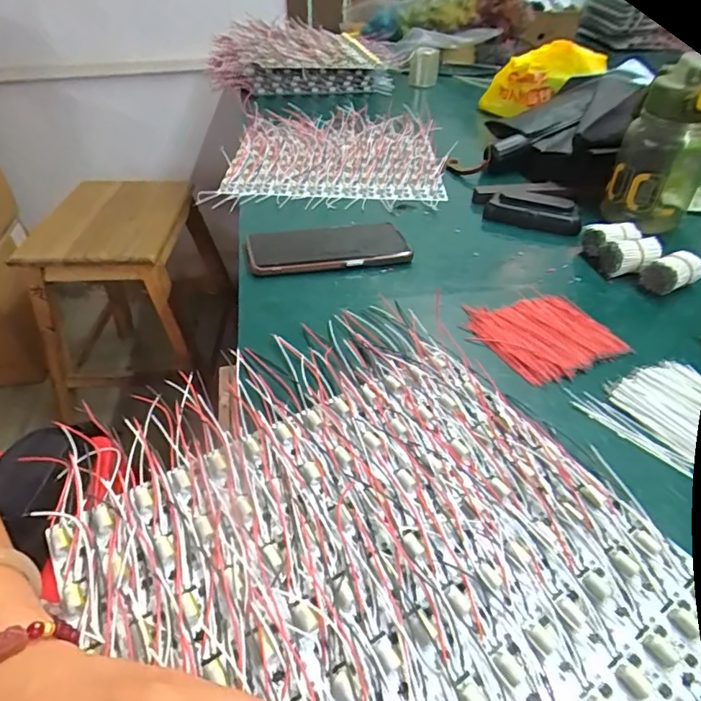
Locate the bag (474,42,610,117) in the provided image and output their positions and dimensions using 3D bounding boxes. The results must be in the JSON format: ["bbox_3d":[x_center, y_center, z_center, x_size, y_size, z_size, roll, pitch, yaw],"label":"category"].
[{"bbox_3d":[0.315,-0.458,0.826,0.201,0.093,0.100,-15,37,21],"label":"bag"}]

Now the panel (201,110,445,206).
[{"bbox_3d":[-0.022,-0.285,0.703,0.289,0.027,0.262,2,46,4],"label":"panel"}]

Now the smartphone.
[{"bbox_3d":[-0.024,-0.107,0.510,0.161,0.011,0.069,-7,43,-10],"label":"smartphone"}]

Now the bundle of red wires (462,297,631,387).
[{"bbox_3d":[0.164,-0.014,0.413,0.109,0.008,0.091,-9,43,-13],"label":"bundle of red wires"}]

